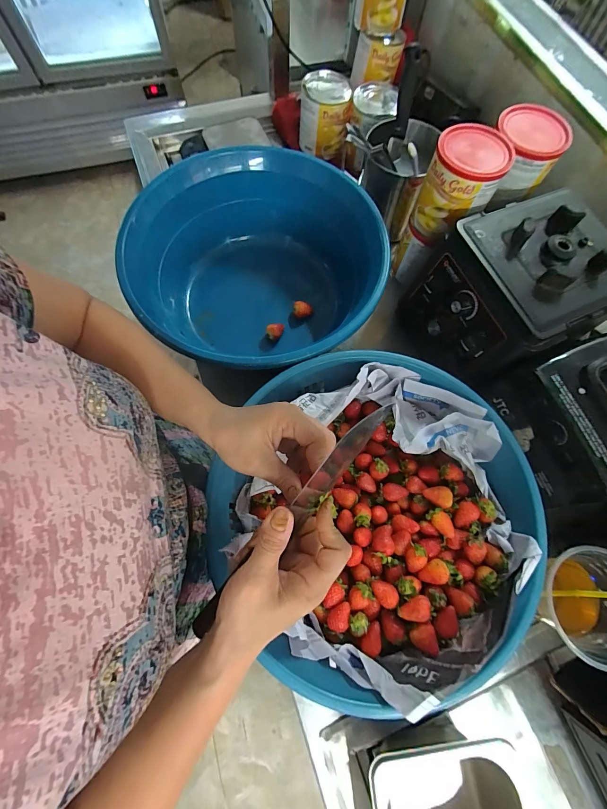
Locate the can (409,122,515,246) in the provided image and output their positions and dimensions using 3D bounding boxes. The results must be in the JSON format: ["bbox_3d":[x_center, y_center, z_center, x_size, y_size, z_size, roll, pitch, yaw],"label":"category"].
[{"bbox_3d":[0.221,-0.310,0.478,0.093,0.119,0.098,1,72,-2],"label":"can"}]

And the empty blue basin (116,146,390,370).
[{"bbox_3d":[-0.073,-0.210,0.538,0.377,0.158,0.361,1,72,-2],"label":"empty blue basin"}]

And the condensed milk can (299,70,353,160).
[{"bbox_3d":[0.043,-0.590,0.672,0.102,0.100,0.103,4,71,-1],"label":"condensed milk can"}]

